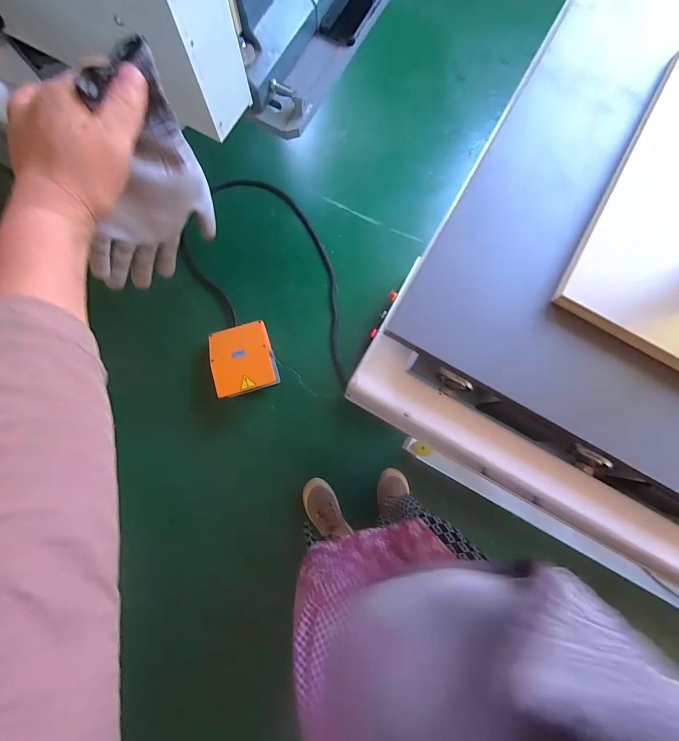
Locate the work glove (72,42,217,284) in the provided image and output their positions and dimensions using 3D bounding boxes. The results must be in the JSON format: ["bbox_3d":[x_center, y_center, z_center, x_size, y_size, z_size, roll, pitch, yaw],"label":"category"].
[{"bbox_3d":[-0.162,-0.148,0.313,0.048,0.193,0.095,42,38,6],"label":"work glove"}]

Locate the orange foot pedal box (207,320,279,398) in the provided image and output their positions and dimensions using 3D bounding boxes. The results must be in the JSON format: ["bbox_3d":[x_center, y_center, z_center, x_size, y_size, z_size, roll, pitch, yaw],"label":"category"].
[{"bbox_3d":[-0.299,-0.036,1.119,0.181,0.125,0.224,-13,81,-3],"label":"orange foot pedal box"}]

